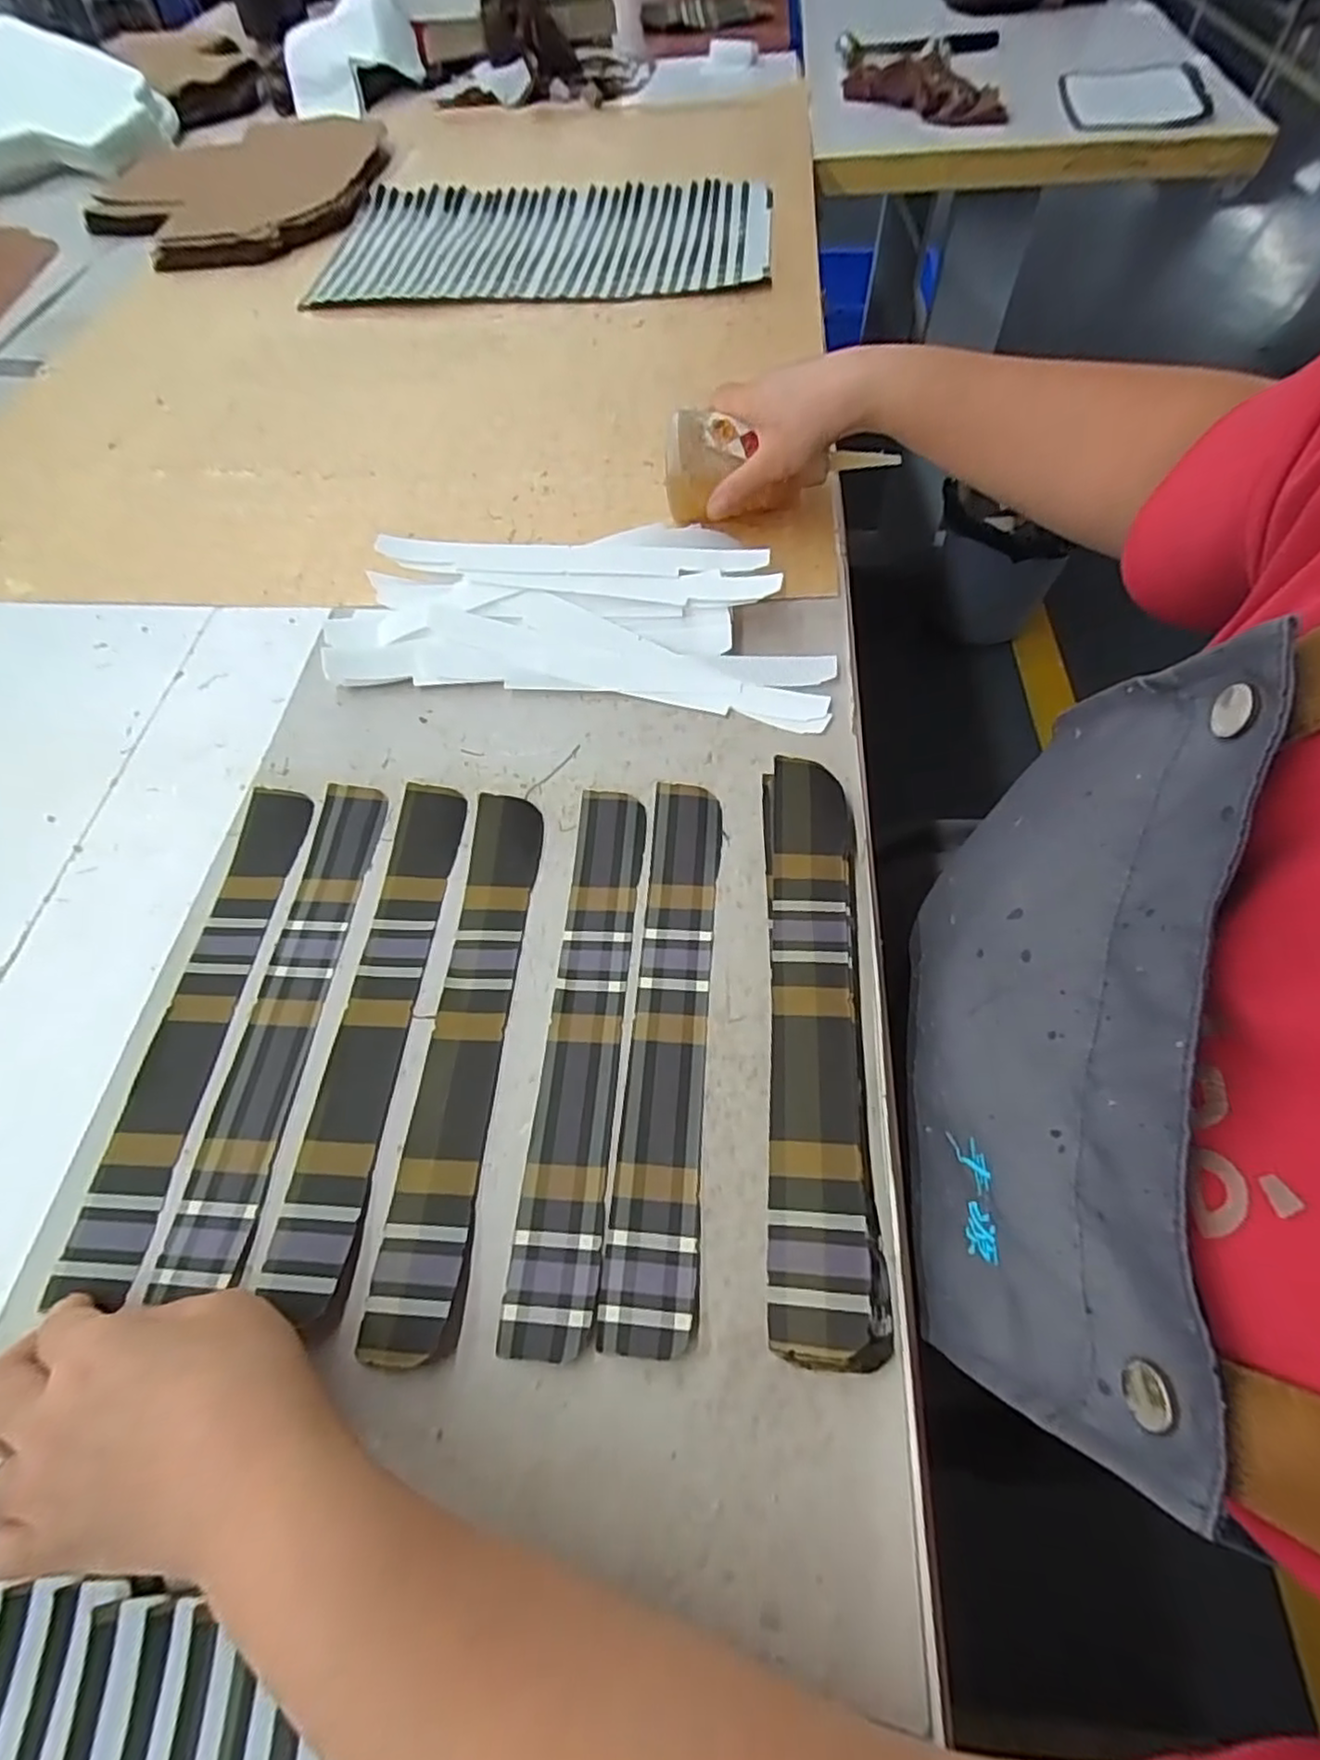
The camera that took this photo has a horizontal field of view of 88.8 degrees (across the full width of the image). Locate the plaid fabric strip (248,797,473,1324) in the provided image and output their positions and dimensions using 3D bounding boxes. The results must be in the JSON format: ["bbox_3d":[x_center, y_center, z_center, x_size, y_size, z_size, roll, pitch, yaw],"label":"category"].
[{"bbox_3d":[-0.139,0.060,0.332,0.039,0.009,0.253,2,61,4],"label":"plaid fabric strip"}]

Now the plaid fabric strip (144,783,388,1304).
[{"bbox_3d":[-0.186,0.058,0.338,0.036,0.006,0.250,2,61,4],"label":"plaid fabric strip"}]

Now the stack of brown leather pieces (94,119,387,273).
[{"bbox_3d":[-0.544,-0.912,0.885,0.350,0.038,0.441,-11,61,-4],"label":"stack of brown leather pieces"}]

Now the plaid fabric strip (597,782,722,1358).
[{"bbox_3d":[0.005,0.064,0.317,0.037,0.007,0.258,3,61,4],"label":"plaid fabric strip"}]

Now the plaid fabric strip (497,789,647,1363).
[{"bbox_3d":[-0.035,0.068,0.320,0.037,0.006,0.258,3,61,4],"label":"plaid fabric strip"}]

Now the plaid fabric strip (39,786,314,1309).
[{"bbox_3d":[-0.229,0.060,0.339,0.036,0.005,0.251,2,61,4],"label":"plaid fabric strip"}]

